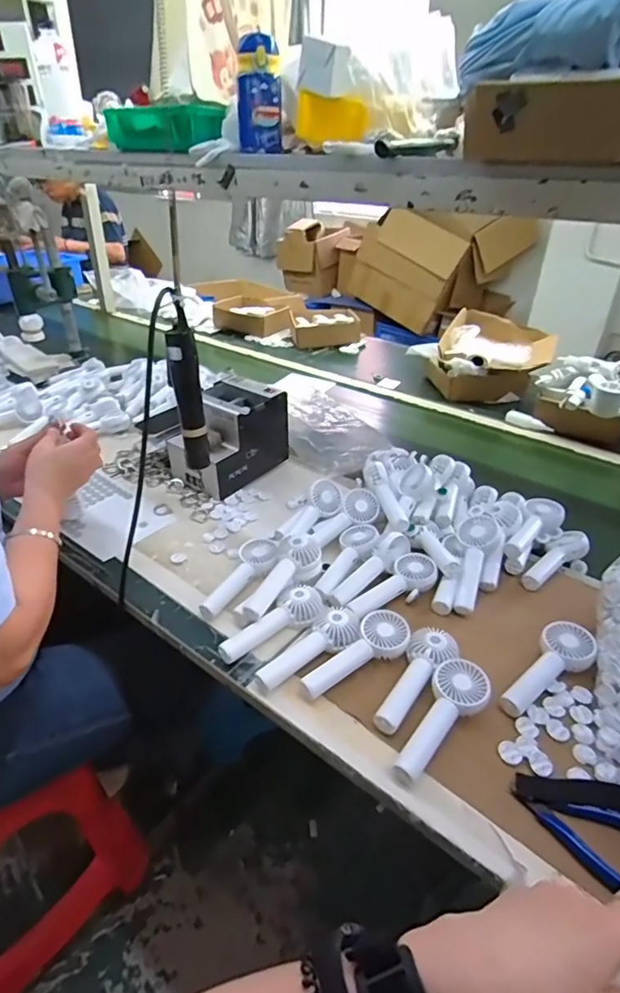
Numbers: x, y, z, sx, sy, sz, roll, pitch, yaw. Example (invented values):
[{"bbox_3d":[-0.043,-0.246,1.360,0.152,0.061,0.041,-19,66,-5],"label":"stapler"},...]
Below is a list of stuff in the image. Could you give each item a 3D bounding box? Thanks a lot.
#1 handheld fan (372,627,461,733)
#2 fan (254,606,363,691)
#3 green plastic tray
[{"bbox_3d":[0.119,0.199,0.566,0.051,0.034,0.143,19,36,25],"label":"handheld fan"},{"bbox_3d":[-0.001,0.174,0.598,0.142,0.034,0.047,-19,38,-29],"label":"fan"},{"bbox_3d":[-0.254,-0.648,0.908,0.266,0.064,0.085,26,40,32],"label":"green plastic tray"}]

